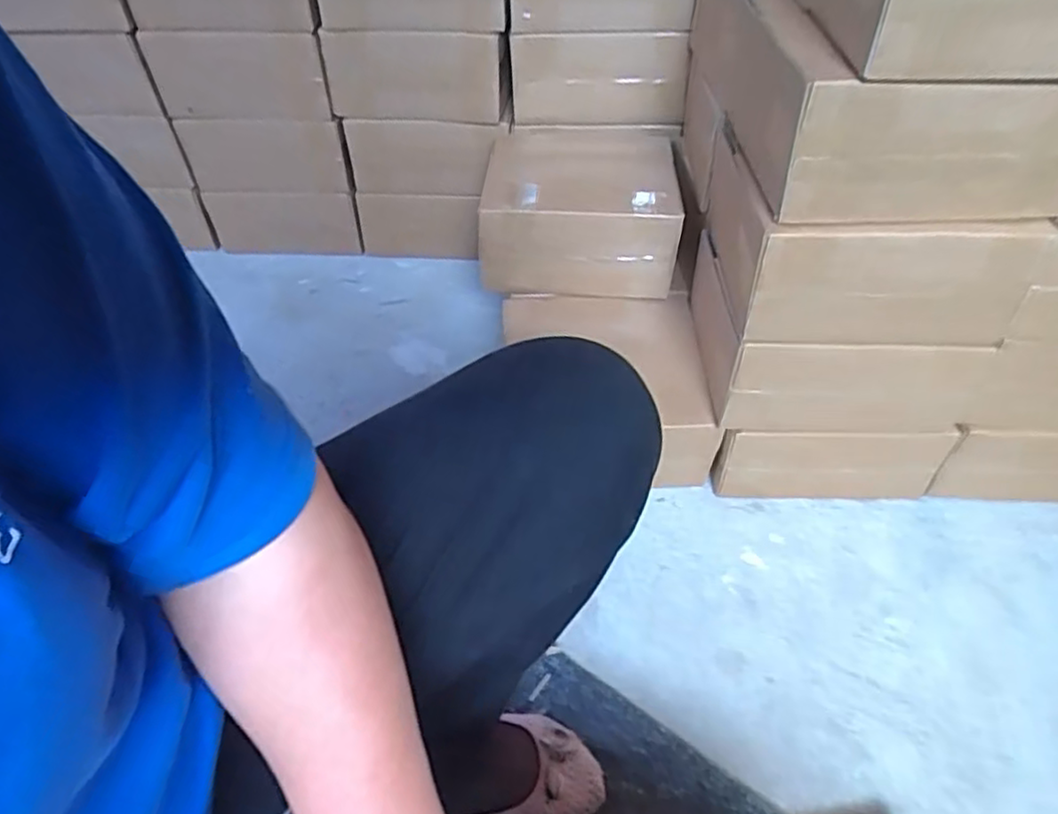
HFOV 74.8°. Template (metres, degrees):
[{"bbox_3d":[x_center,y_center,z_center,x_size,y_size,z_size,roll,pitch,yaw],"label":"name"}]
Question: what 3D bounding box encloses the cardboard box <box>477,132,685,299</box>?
[{"bbox_3d":[0.069,-0.279,0.975,0.263,0.131,0.252,3,46,4],"label":"cardboard box"}]

